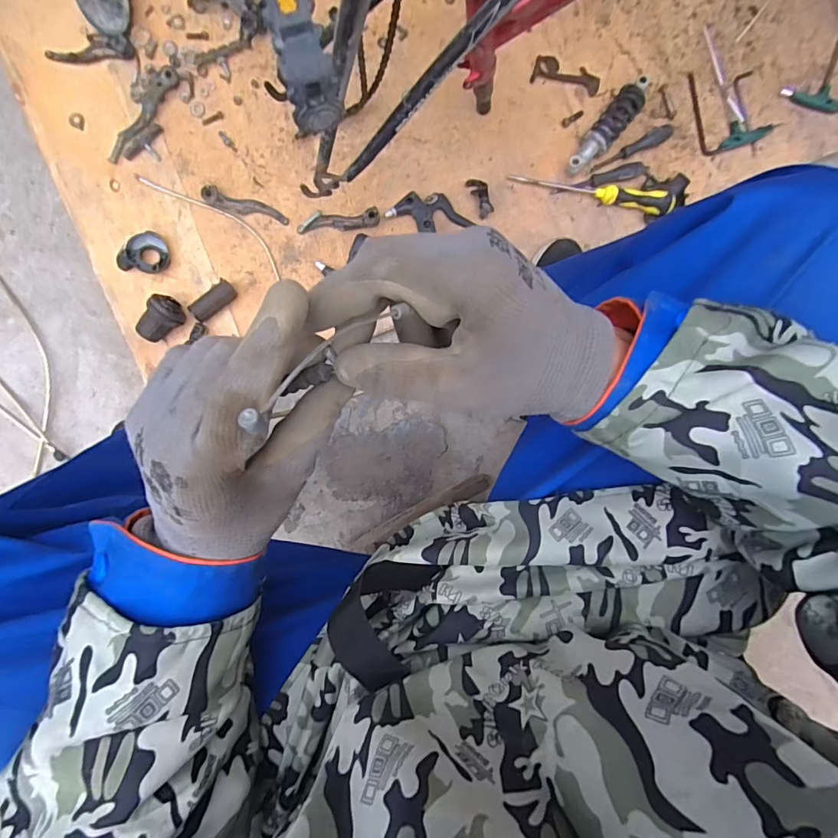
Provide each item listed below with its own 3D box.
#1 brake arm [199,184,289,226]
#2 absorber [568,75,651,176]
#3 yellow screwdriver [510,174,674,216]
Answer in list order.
[{"bbox_3d":[-0.252,-0.310,0.673,0.119,0.020,0.027,17,92,-4],"label":"brake arm"},{"bbox_3d":[0.283,-0.435,0.684,0.041,0.041,0.172,38,91,-4],"label":"absorber"},{"bbox_3d":[0.260,-0.342,0.692,0.240,0.038,0.029,12,93,-3],"label":"yellow screwdriver"}]

